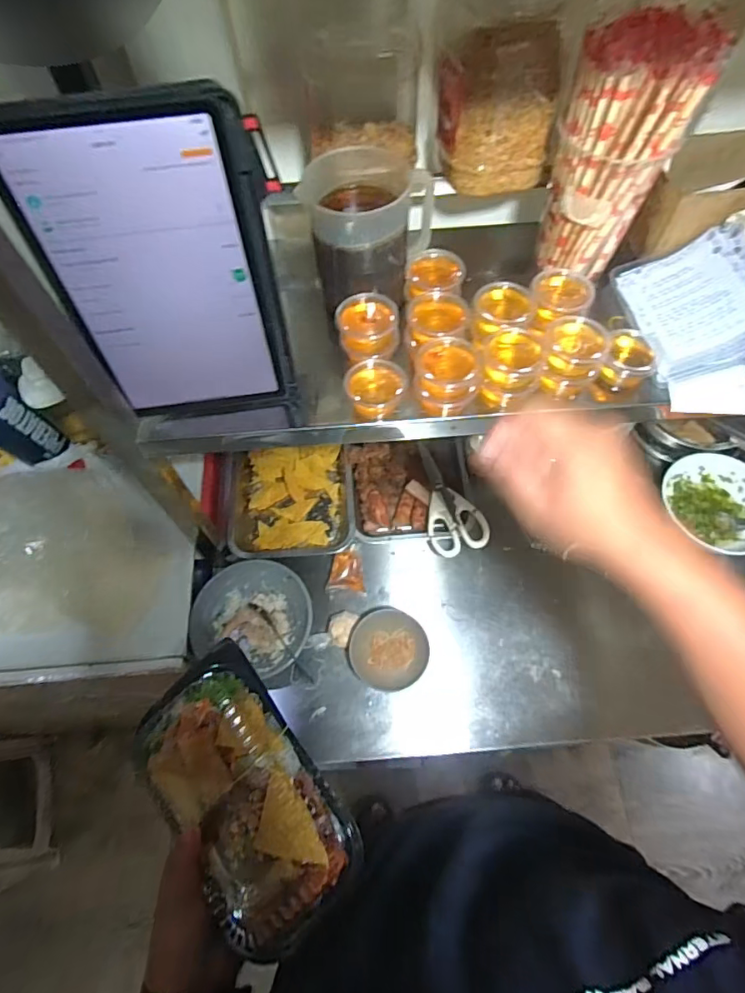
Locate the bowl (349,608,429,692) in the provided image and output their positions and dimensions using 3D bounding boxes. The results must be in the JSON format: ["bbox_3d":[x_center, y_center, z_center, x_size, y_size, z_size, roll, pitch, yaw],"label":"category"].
[{"bbox_3d":[0.025,0.232,0.770,0.112,0.054,0.110,-1,64,2],"label":"bowl"}]

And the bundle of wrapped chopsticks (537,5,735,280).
[{"bbox_3d":[0.241,-0.338,0.507,0.111,0.209,0.097,24,68,14],"label":"bundle of wrapped chopsticks"}]

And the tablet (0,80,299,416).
[{"bbox_3d":[-0.169,-0.178,0.430,0.175,0.258,0.016,-10,53,-3],"label":"tablet"}]

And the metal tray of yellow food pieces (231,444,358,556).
[{"bbox_3d":[-0.142,0.005,0.886,0.208,0.038,0.210,-7,64,0],"label":"metal tray of yellow food pieces"}]

